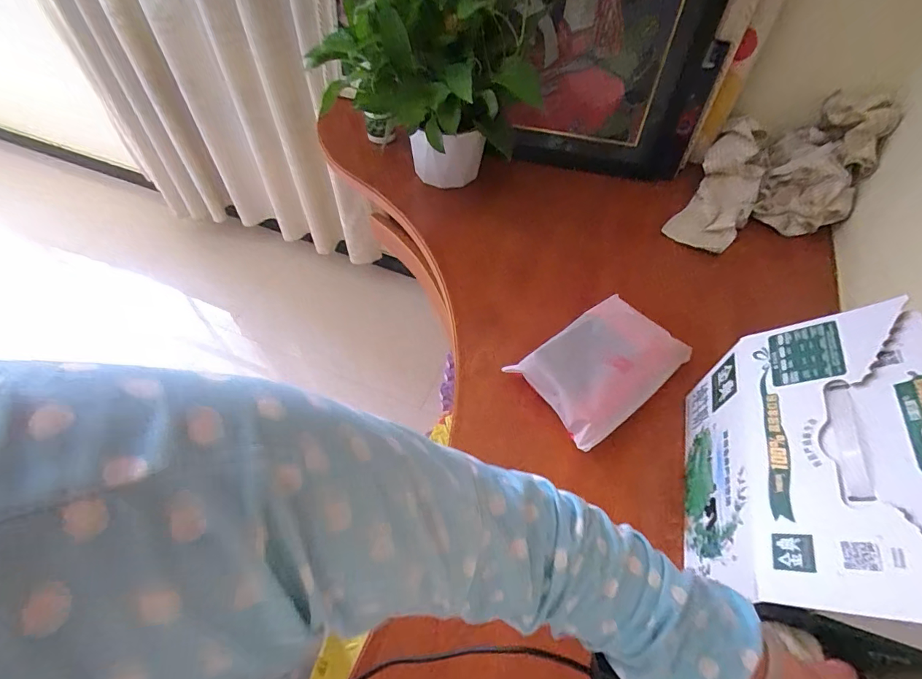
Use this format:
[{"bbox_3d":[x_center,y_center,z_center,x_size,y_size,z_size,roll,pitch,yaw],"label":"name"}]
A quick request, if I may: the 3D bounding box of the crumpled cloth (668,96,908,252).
[{"bbox_3d":[0.580,-0.300,0.803,0.265,0.159,0.343,28,59,17],"label":"crumpled cloth"}]

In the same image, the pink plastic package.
[{"bbox_3d":[0.198,0.031,0.623,0.222,0.053,0.153,-31,61,-21],"label":"pink plastic package"}]

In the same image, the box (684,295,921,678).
[{"bbox_3d":[0.353,0.128,0.435,0.165,0.214,0.290,15,58,9],"label":"box"}]

